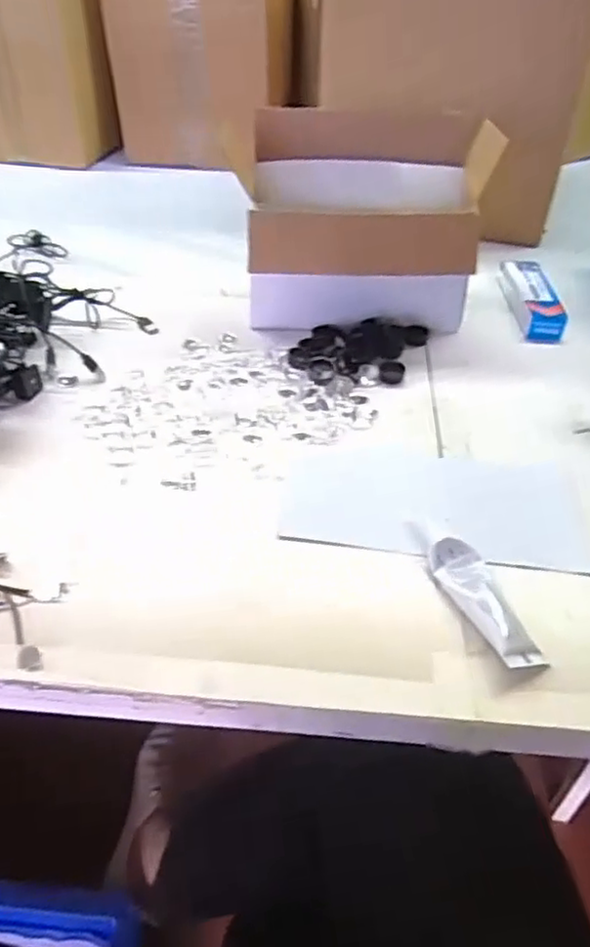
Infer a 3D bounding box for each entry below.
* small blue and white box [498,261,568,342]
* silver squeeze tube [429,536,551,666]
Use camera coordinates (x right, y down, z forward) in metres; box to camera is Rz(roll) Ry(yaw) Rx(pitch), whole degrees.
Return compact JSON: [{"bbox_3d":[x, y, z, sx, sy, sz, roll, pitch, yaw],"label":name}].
[{"bbox_3d":[0.286,-0.218,0.797,0.042,0.035,0.167,1,41,0],"label":"small blue and white box"},{"bbox_3d":[0.129,0.088,0.449,0.032,0.021,0.106,-14,43,-16],"label":"silver squeeze tube"}]

